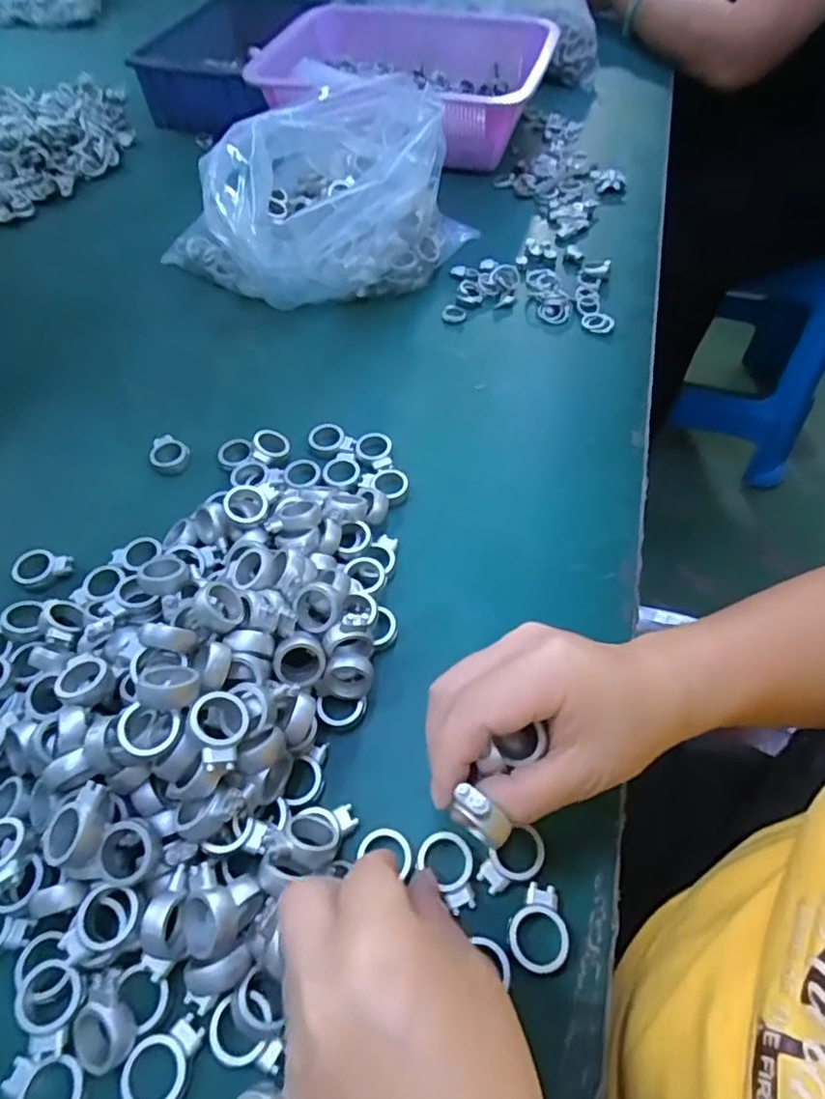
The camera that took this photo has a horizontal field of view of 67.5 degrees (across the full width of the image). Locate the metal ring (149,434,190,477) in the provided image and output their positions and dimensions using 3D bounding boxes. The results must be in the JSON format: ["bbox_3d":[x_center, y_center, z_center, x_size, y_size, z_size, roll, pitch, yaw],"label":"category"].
[{"bbox_3d":[-0.176,-0.068,0.445,0.034,0.007,0.027,35,65,22],"label":"metal ring"}]

